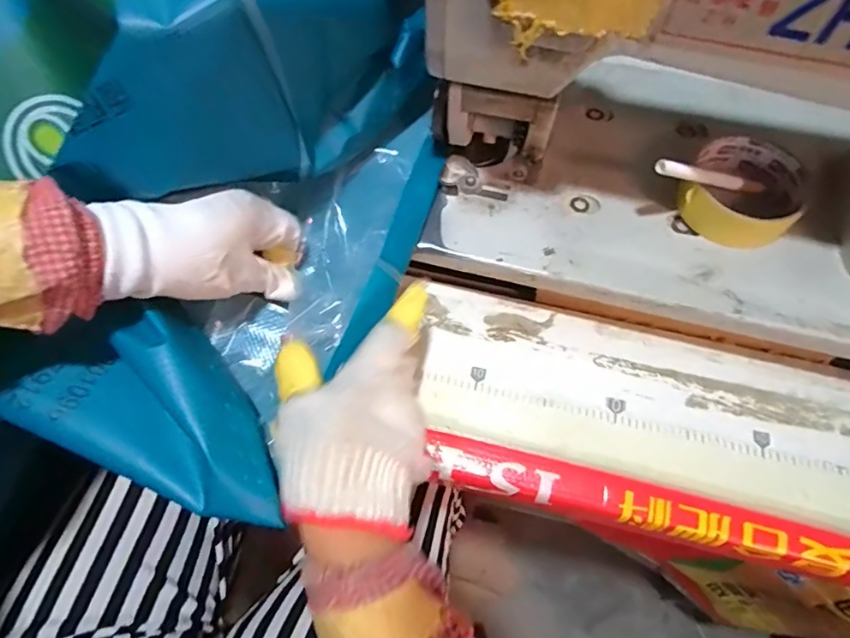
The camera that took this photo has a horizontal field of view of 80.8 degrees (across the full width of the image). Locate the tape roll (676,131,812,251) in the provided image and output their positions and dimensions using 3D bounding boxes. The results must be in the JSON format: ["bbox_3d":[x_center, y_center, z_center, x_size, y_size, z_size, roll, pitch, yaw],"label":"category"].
[{"bbox_3d":[0.233,-0.092,0.359,0.083,0.029,0.084,0,65,0],"label":"tape roll"}]

